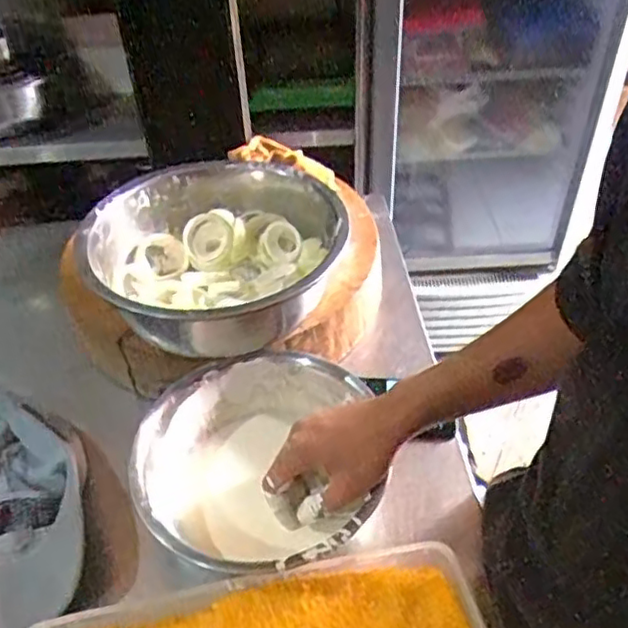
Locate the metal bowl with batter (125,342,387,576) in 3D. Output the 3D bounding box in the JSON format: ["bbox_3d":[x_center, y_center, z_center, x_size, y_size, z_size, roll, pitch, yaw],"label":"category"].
[{"bbox_3d":[-0.047,0.146,0.624,0.224,0.083,0.223,-2,43,1],"label":"metal bowl with batter"}]

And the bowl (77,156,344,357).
[{"bbox_3d":[-0.105,-0.065,0.726,0.260,0.102,0.283,-2,43,1],"label":"bowl"}]

